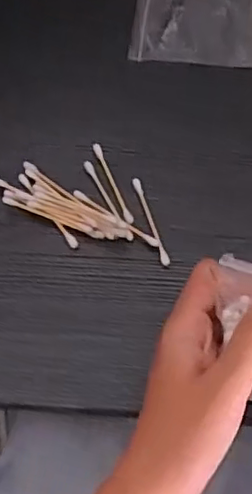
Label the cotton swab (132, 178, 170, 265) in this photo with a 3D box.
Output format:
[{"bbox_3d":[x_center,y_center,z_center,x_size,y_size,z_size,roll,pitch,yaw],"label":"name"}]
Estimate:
[{"bbox_3d":[0.017,-0.019,0.407,0.007,0.004,0.070,-15,61,-8],"label":"cotton swab"}]

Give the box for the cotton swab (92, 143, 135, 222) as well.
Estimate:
[{"bbox_3d":[-0.009,-0.044,0.423,0.007,0.008,0.069,-19,62,-10],"label":"cotton swab"}]

